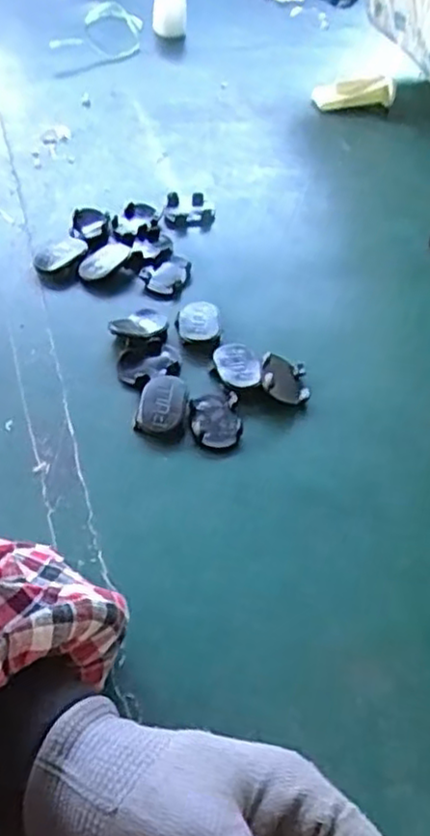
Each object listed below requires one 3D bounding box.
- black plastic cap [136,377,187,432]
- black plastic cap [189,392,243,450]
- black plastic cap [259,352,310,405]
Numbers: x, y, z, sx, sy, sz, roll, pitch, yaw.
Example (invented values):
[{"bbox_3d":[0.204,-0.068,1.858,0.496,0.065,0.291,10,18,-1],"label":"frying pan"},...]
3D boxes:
[{"bbox_3d":[-0.033,-0.009,0.433,0.029,0.013,0.039,5,49,3],"label":"black plastic cap"},{"bbox_3d":[0.000,0.001,0.430,0.031,0.010,0.040,1,48,-1],"label":"black plastic cap"},{"bbox_3d":[0.044,-0.026,0.448,0.033,0.009,0.040,22,35,-19],"label":"black plastic cap"}]

